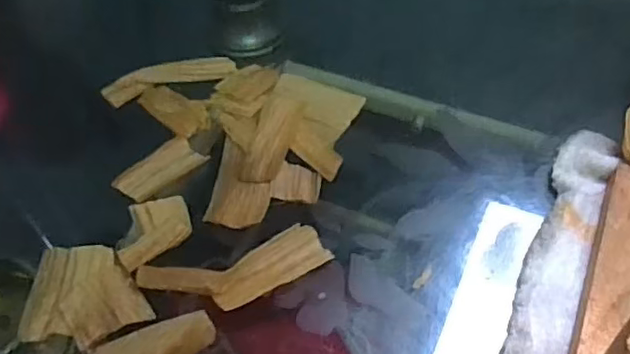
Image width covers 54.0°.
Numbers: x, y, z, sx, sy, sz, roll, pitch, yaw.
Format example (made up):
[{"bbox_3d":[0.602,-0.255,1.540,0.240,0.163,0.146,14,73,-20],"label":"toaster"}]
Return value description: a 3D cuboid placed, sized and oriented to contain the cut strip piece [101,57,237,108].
[{"bbox_3d":[-0.108,-0.074,0.465,0.096,0.012,0.024,-15,56,-8],"label":"cut strip piece"}]

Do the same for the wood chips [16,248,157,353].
[{"bbox_3d":[-0.135,0.069,0.369,0.073,0.004,0.062,-2,55,1],"label":"wood chips"}]

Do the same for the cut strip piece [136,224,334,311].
[{"bbox_3d":[-0.047,0.057,0.369,0.110,0.011,0.043,-16,56,-9],"label":"cut strip piece"}]

